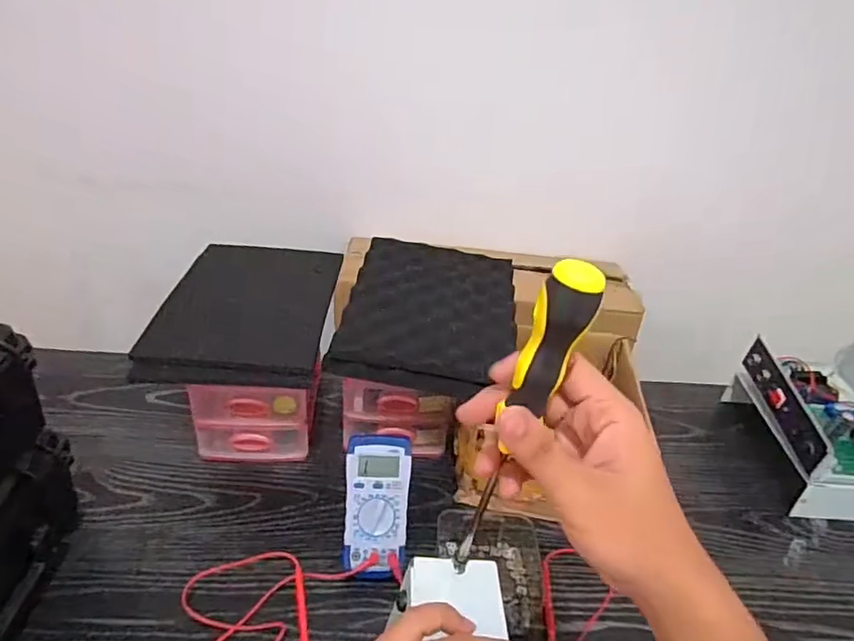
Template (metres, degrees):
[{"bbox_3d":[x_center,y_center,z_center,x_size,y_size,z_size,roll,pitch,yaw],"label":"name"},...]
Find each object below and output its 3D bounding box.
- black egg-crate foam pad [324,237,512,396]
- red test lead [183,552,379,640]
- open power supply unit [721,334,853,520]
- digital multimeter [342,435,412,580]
[{"bbox_3d":[0.006,-0.015,0.677,0.197,0.028,0.263,8,35,2],"label":"black egg-crate foam pad"},{"bbox_3d":[-0.153,0.270,0.526,0.145,0.027,0.168,19,37,17],"label":"red test lead"},{"bbox_3d":[0.527,0.137,0.735,0.154,0.114,0.220,4,35,-3],"label":"open power supply unit"},{"bbox_3d":[-0.052,0.194,0.581,0.064,0.028,0.142,3,77,-3],"label":"digital multimeter"}]

